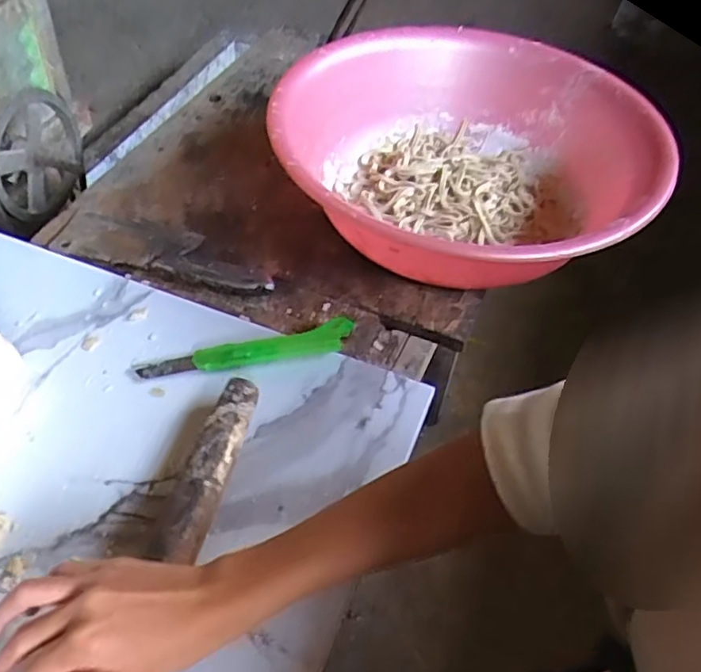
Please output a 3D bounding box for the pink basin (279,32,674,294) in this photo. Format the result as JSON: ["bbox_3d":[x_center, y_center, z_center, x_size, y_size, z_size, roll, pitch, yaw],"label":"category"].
[{"bbox_3d":[0.130,-0.187,0.695,0.418,0.128,0.399,3,48,-3],"label":"pink basin"}]

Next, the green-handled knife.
[{"bbox_3d":[-0.089,0.013,0.562,0.190,0.025,0.031,-9,50,-14],"label":"green-handled knife"}]

